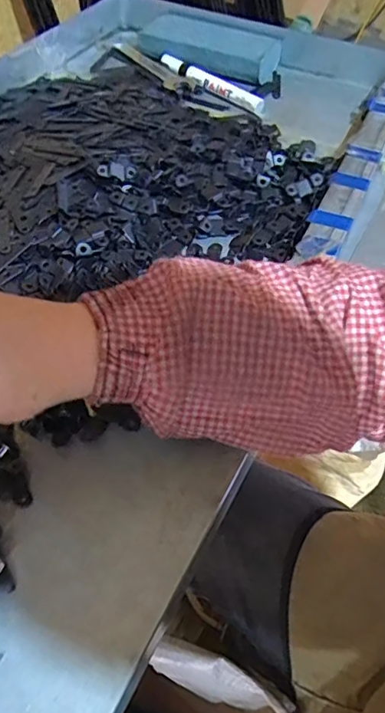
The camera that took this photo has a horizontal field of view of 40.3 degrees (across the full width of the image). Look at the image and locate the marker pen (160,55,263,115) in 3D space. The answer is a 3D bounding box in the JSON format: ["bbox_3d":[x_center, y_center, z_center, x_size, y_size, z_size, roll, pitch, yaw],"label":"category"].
[{"bbox_3d":[0.019,-0.296,0.563,0.146,0.012,0.017,38,62,24],"label":"marker pen"}]

